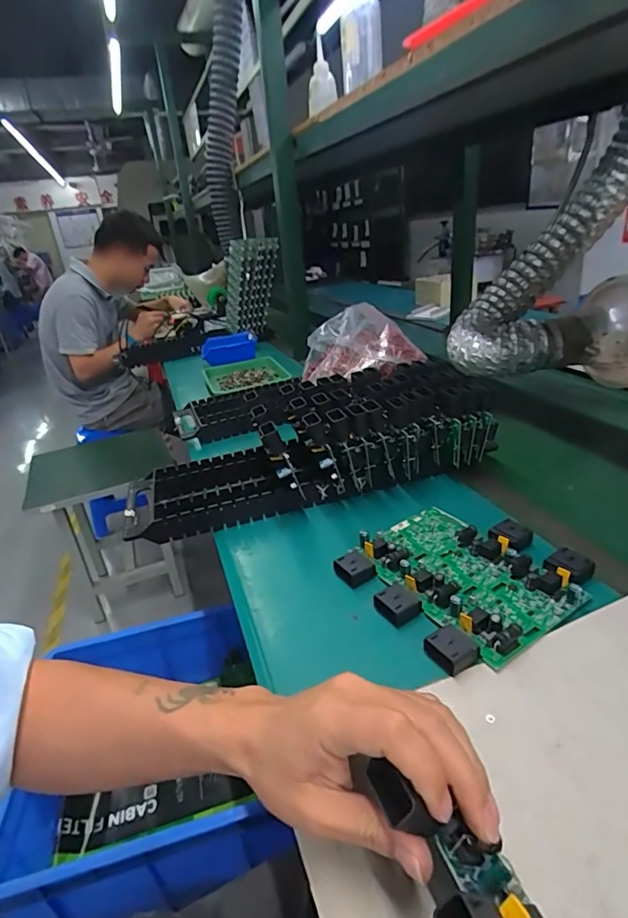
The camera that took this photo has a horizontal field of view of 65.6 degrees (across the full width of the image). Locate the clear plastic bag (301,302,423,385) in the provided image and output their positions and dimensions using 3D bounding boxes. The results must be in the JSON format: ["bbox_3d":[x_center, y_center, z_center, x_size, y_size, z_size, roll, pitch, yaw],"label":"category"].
[{"bbox_3d":[0.081,-0.209,0.892,0.202,0.112,0.148,-5,26,4],"label":"clear plastic bag"}]

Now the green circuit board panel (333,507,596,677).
[{"bbox_3d":[0.131,0.099,0.447,0.168,0.021,0.177,-19,30,-26],"label":"green circuit board panel"}]

